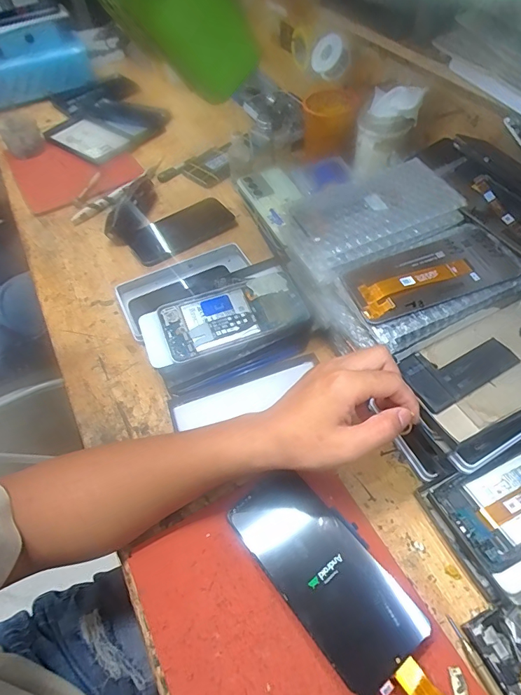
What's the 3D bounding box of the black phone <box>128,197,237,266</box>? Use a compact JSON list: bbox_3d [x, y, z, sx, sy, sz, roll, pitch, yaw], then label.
[{"bbox_3d":[-0.122,-0.183,0.646,0.164,0.011,0.091,-34,59,-19],"label":"black phone"}]

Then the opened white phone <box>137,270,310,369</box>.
[{"bbox_3d":[-0.041,-0.034,0.472,0.182,0.010,0.076,-19,70,-14],"label":"opened white phone"}]

